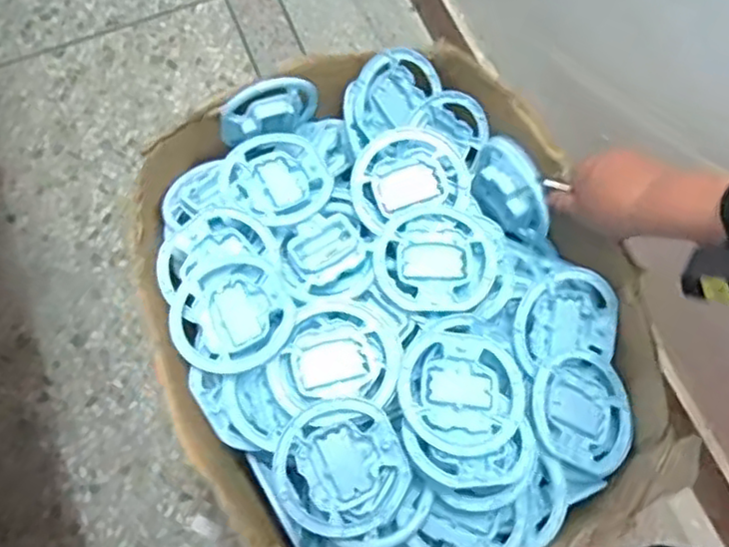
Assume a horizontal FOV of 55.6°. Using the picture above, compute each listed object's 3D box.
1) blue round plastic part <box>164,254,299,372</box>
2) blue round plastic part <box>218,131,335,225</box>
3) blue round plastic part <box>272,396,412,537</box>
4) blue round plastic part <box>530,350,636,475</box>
[{"bbox_3d":[-0.112,0.033,0.579,0.103,0.019,0.101,0,69,-1],"label":"blue round plastic part"},{"bbox_3d":[-0.082,-0.090,0.641,0.093,0.018,0.098,0,69,-1],"label":"blue round plastic part"},{"bbox_3d":[-0.018,0.152,0.539,0.100,0.026,0.097,0,69,-1],"label":"blue round plastic part"},{"bbox_3d":[0.184,0.118,0.587,0.094,0.013,0.099,8,69,-21],"label":"blue round plastic part"}]

